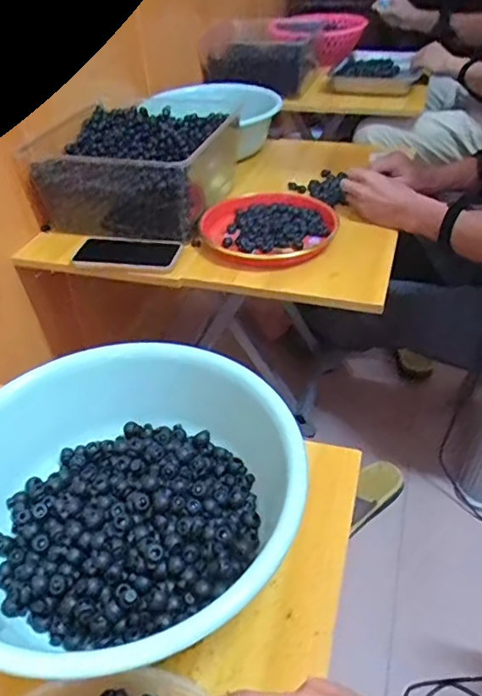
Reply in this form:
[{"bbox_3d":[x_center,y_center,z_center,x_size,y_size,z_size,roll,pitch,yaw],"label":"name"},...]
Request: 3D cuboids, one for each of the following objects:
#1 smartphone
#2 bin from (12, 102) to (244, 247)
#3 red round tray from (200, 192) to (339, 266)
[{"bbox_3d":[-0.173,-0.145,0.862,0.160,0.014,0.077,3,41,7],"label":"smartphone"},{"bbox_3d":[-0.170,-0.310,0.967,0.284,0.135,0.248,12,42,17],"label":"bin"},{"bbox_3d":[0.048,-0.197,0.903,0.204,0.034,0.204,-2,40,1],"label":"red round tray"}]

